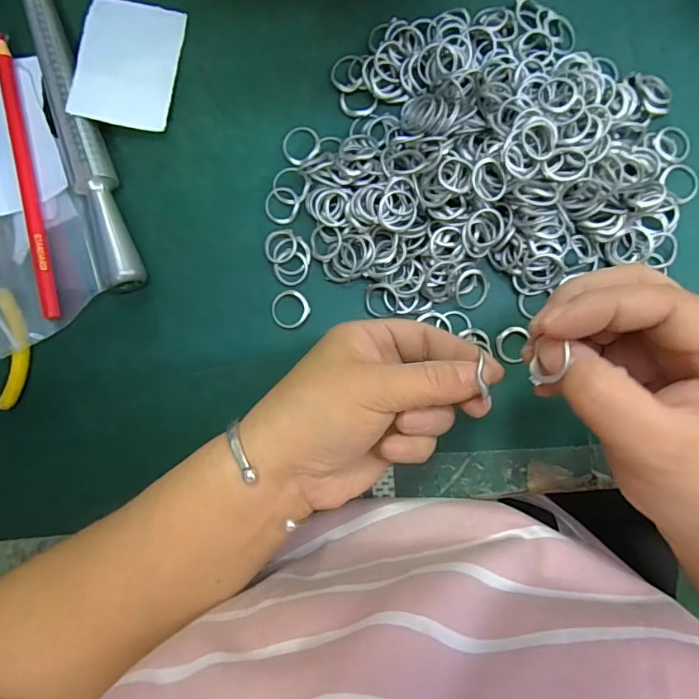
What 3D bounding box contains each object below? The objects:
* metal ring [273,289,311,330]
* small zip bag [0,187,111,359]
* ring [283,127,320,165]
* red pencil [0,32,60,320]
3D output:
[{"bbox_3d":[-0.034,-0.024,0.275,0.021,0.004,0.022,0,89,2],"label":"metal ring"},{"bbox_3d":[-0.177,-0.048,0.263,0.071,0.039,0.080,-21,88,2],"label":"small zip bag"},{"bbox_3d":[-0.028,-0.118,0.274,0.021,0.004,0.022,0,89,2],"label":"ring"},{"bbox_3d":[-0.185,-0.099,0.274,0.007,0.010,0.162,-10,88,2],"label":"red pencil"}]

